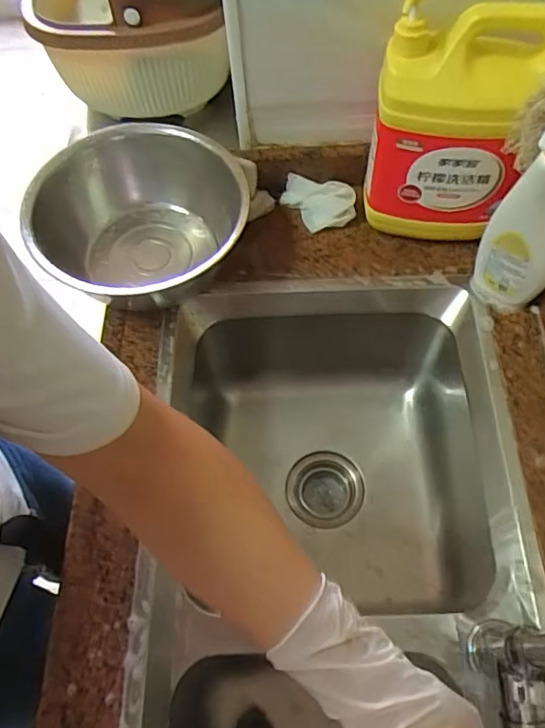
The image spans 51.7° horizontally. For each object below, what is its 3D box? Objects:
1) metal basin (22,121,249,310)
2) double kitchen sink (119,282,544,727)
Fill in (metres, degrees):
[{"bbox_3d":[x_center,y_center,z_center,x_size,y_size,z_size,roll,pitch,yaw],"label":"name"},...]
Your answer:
[{"bbox_3d":[-0.161,-0.172,0.711,0.249,0.126,0.251,-1,62,3],"label":"metal basin"},{"bbox_3d":[0.060,0.271,0.666,0.423,0.263,0.710,1,62,4],"label":"double kitchen sink"}]

